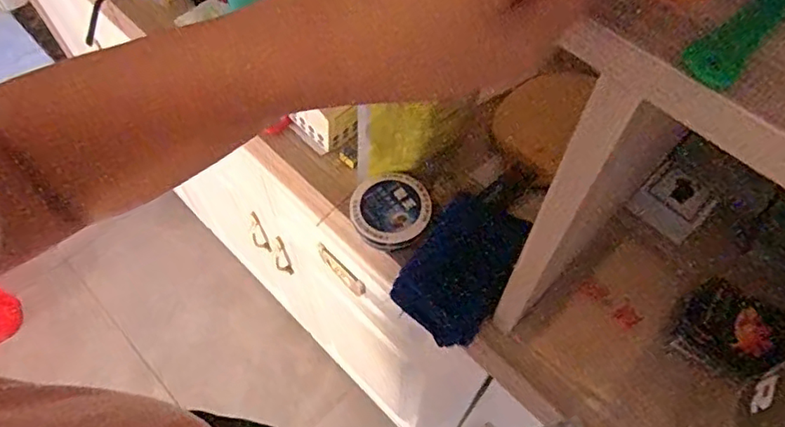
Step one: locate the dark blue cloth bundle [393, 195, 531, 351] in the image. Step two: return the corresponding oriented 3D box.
[{"bbox_3d":[0.063,0.051,0.502,0.082,0.030,0.123,35,92,8],"label":"dark blue cloth bundle"}]

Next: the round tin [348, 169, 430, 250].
[{"bbox_3d":[-0.001,-0.002,0.518,0.070,0.017,0.071,0,60,0],"label":"round tin"}]

